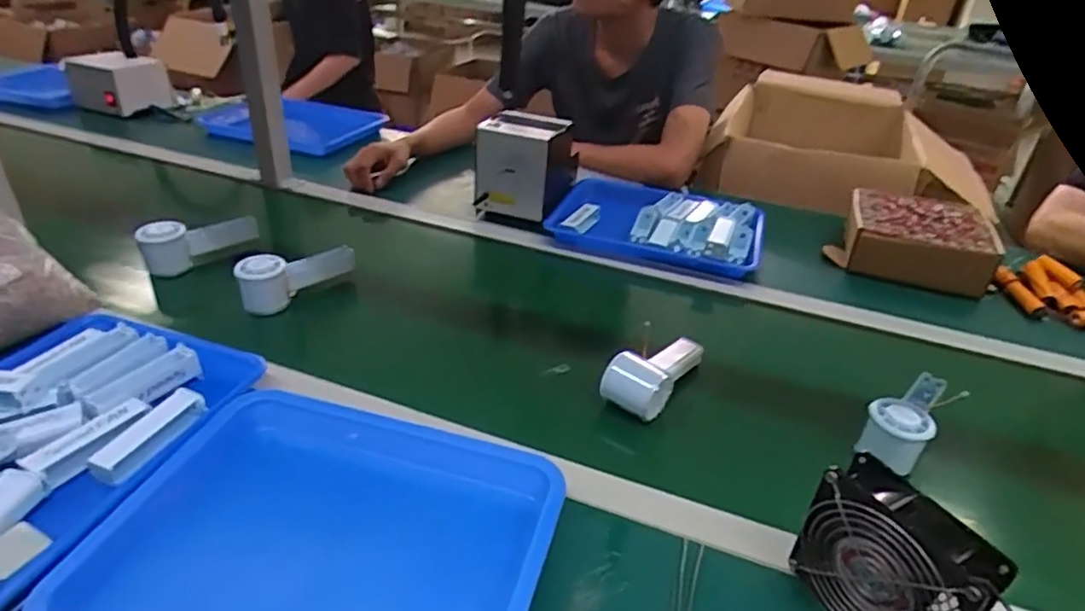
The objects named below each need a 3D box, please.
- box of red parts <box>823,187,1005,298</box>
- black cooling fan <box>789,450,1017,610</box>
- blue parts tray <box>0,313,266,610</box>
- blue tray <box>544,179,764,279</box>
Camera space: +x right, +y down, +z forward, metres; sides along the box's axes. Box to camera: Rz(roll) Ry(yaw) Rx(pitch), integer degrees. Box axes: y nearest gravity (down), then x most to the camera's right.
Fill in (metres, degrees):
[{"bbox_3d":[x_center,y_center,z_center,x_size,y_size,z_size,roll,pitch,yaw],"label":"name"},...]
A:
[{"bbox_3d":[0.582,-0.106,1.020,0.218,0.087,0.180,16,33,17],"label":"box of red parts"},{"bbox_3d":[0.249,0.190,0.462,0.047,0.117,0.118,-14,36,-27],"label":"black cooling fan"},{"bbox_3d":[-0.458,0.117,0.573,0.256,0.042,0.335,13,33,14],"label":"blue parts tray"},{"bbox_3d":[0.194,-0.138,1.062,0.331,0.057,0.236,15,33,17],"label":"blue tray"}]

